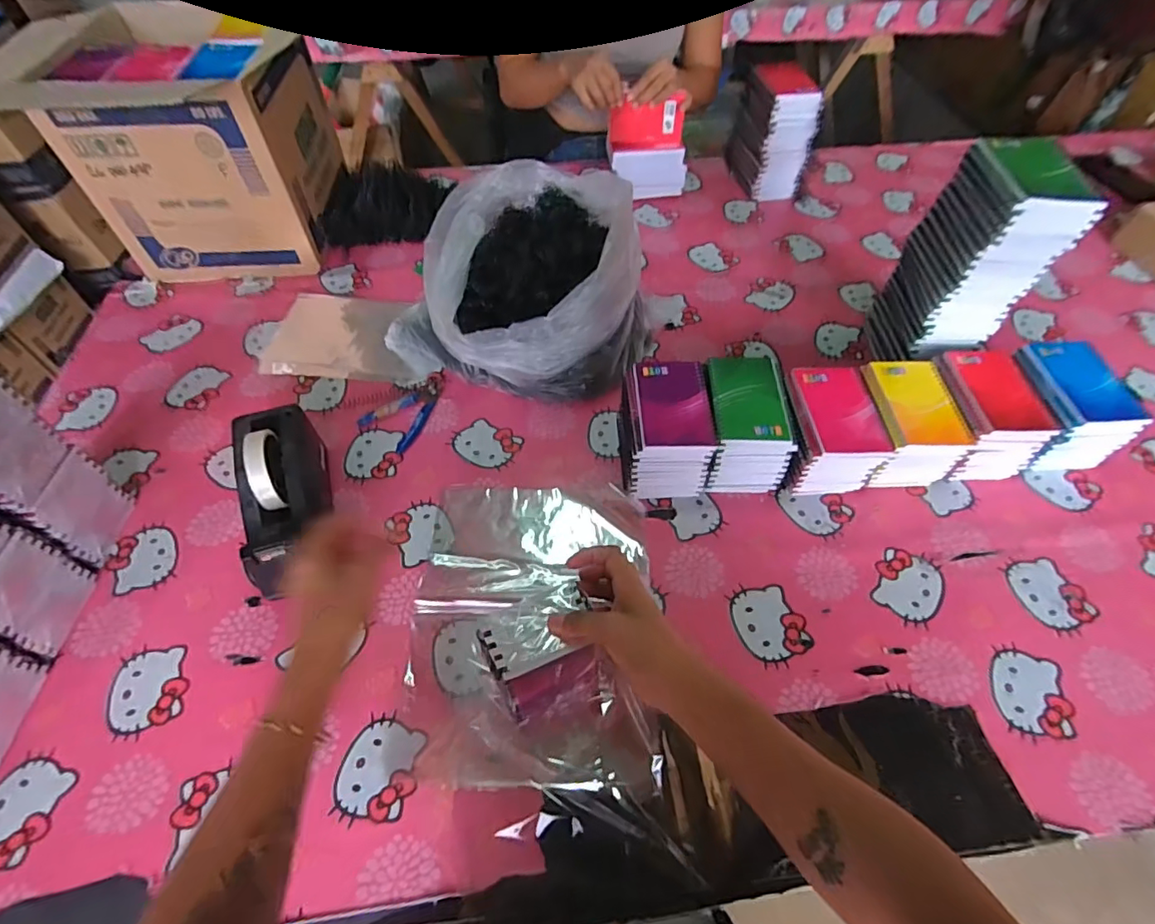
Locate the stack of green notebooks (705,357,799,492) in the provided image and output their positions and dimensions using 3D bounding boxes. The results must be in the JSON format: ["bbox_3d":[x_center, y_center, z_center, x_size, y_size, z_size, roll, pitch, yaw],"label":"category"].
[{"bbox_3d":[0.202,-0.045,0.676,0.089,0.098,0.133,1,53,1],"label":"stack of green notebooks"}]

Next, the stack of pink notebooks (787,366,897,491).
[{"bbox_3d":[0.303,-0.035,0.669,0.093,0.095,0.131,-4,53,-2],"label":"stack of pink notebooks"}]

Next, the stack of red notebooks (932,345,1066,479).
[{"bbox_3d":[0.500,-0.063,0.689,0.105,0.103,0.144,-3,53,-2],"label":"stack of red notebooks"}]

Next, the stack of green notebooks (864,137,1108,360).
[{"bbox_3d":[0.492,-0.236,0.708,0.096,0.291,0.160,-1,53,0],"label":"stack of green notebooks"}]

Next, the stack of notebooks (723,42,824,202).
[{"bbox_3d":[0.363,-0.621,1.029,0.119,0.202,0.166,-5,54,-4],"label":"stack of notebooks"}]

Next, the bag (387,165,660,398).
[{"bbox_3d":[-0.062,-0.258,0.781,0.333,0.178,0.325,20,56,14],"label":"bag"}]

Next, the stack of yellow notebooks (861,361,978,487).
[{"bbox_3d":[0.398,-0.044,0.673,0.094,0.097,0.132,-1,53,-1],"label":"stack of yellow notebooks"}]

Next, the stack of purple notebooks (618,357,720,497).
[{"bbox_3d":[0.104,-0.036,0.662,0.100,0.105,0.131,-1,53,-1],"label":"stack of purple notebooks"}]

